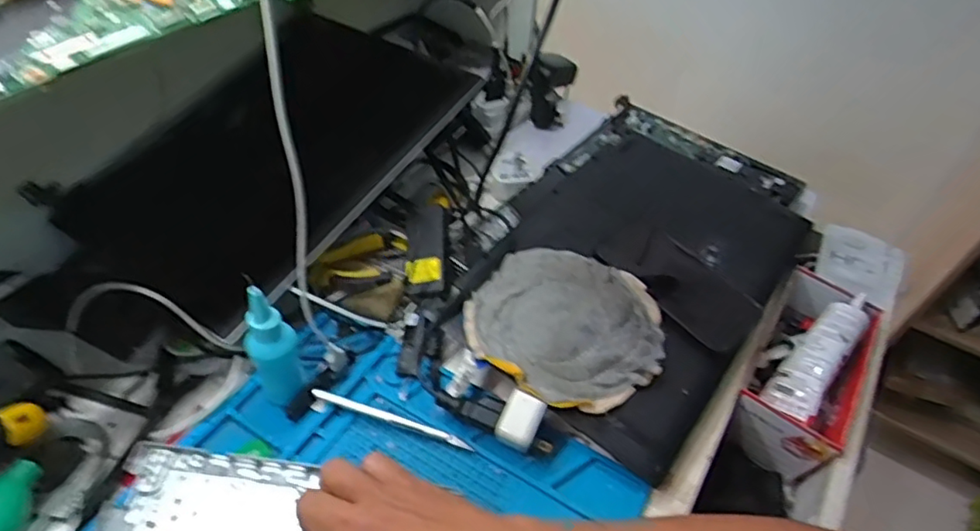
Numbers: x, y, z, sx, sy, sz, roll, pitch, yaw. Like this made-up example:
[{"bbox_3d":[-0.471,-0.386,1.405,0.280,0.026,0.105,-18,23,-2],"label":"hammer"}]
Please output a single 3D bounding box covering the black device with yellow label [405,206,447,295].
[{"bbox_3d":[-0.060,-0.017,0.547,0.036,0.022,0.090,1,66,-1],"label":"black device with yellow label"}]

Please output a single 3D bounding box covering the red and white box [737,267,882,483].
[{"bbox_3d":[0.303,0.101,0.572,0.089,0.094,0.179,28,52,20],"label":"red and white box"}]

